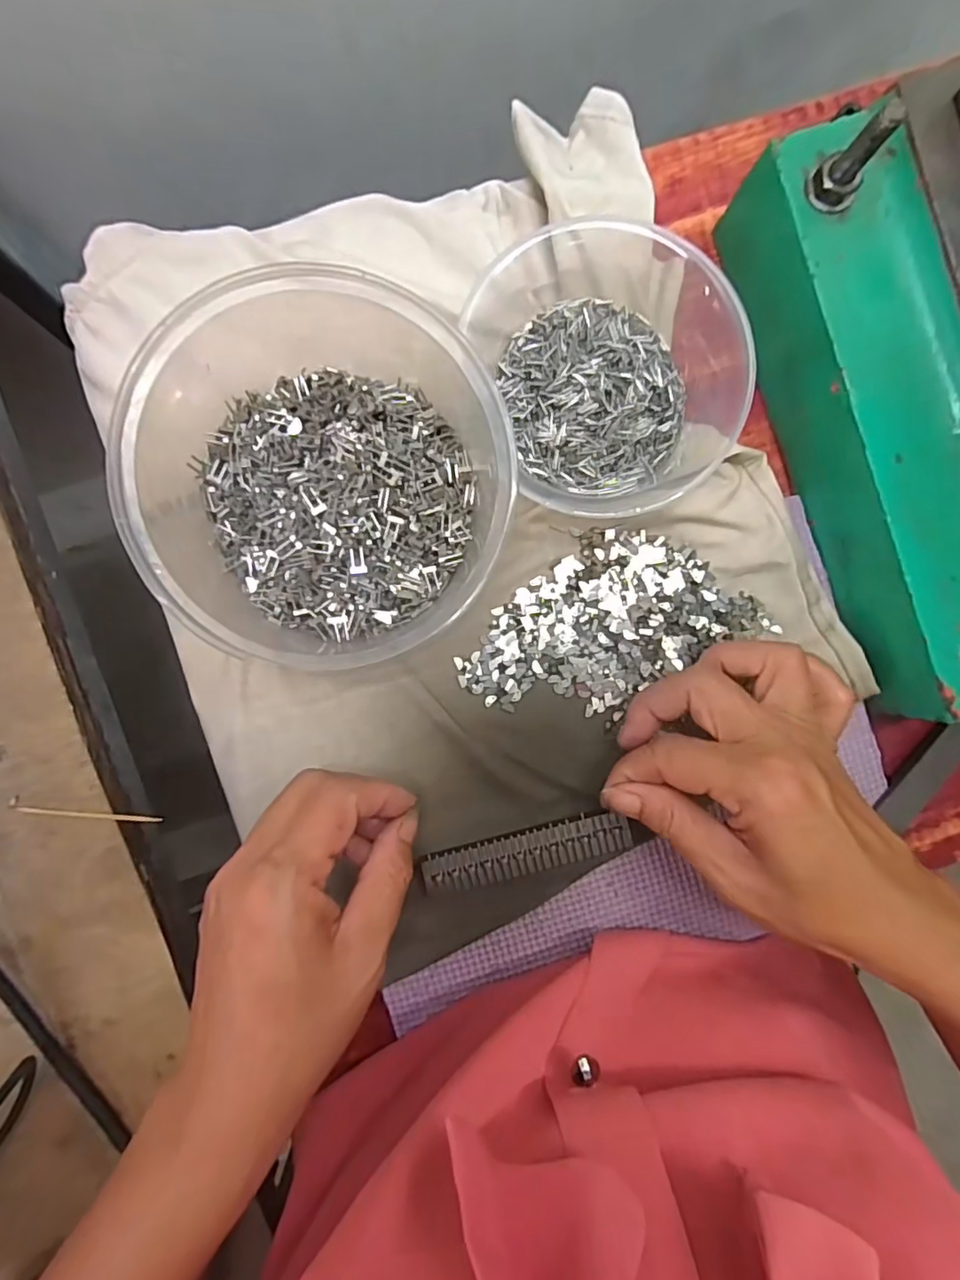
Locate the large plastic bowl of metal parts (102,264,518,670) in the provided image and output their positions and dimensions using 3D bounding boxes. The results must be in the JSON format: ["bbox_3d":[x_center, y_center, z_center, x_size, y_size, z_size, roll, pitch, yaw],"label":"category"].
[{"bbox_3d":[-0.062,-0.064,0.233,0.132,0.070,0.144,0,90,-3],"label":"large plastic bowl of metal parts"}]

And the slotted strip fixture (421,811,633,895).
[{"bbox_3d":[0.022,0.100,0.269,0.097,0.004,0.021,-12,93,-3],"label":"slotted strip fixture"}]

